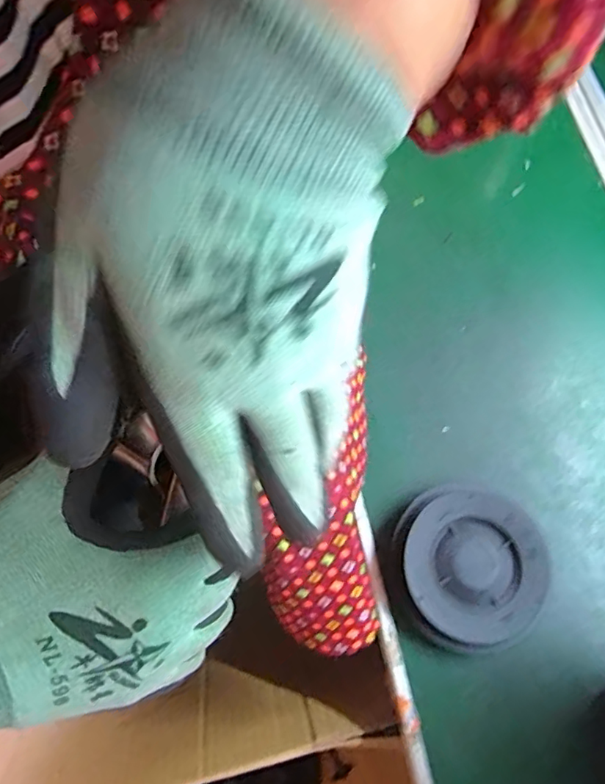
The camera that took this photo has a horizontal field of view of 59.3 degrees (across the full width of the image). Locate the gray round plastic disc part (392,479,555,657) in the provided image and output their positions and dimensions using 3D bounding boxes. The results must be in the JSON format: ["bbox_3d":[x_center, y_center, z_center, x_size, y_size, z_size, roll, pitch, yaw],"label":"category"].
[{"bbox_3d":[0.129,0.132,0.411,0.113,0.030,0.115,-14,72,-7],"label":"gray round plastic disc part"}]

